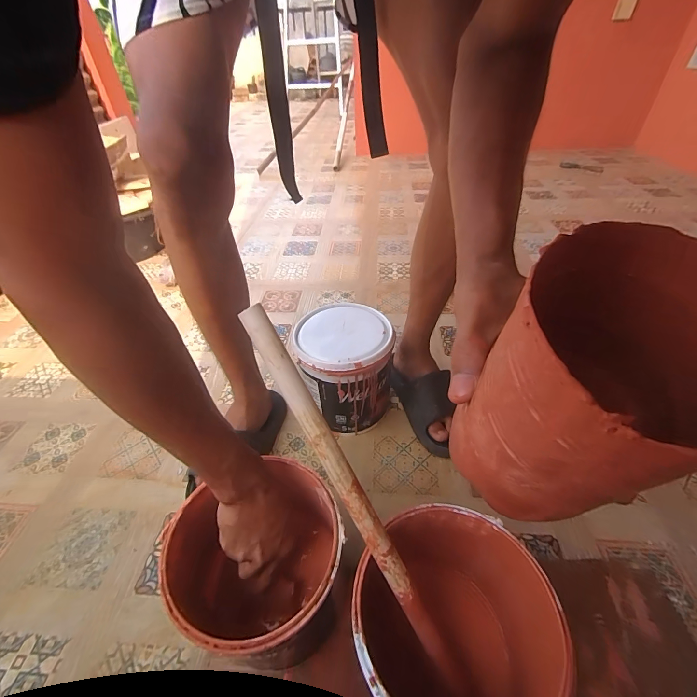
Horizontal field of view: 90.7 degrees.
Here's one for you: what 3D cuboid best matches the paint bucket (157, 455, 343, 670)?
[{"bbox_3d":[-0.093,0.257,0.399,0.178,0.159,0.159,-14,44,-12],"label":"paint bucket"}]

